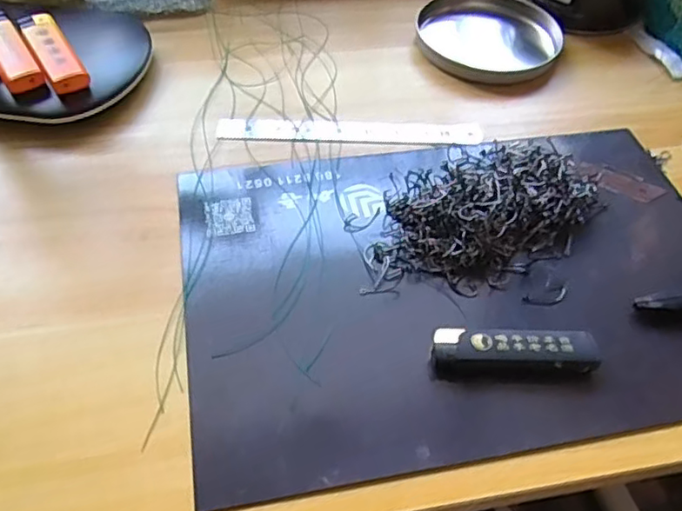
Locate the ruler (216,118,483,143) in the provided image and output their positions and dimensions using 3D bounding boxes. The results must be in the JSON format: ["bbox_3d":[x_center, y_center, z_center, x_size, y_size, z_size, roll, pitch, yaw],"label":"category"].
[{"bbox_3d":[0.006,-0.085,0.402,0.172,0.004,0.022,0,49,-3],"label":"ruler"}]

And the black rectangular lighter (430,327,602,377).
[{"bbox_3d":[0.083,0.048,0.291,0.079,0.012,0.024,0,49,-3],"label":"black rectangular lighter"}]

